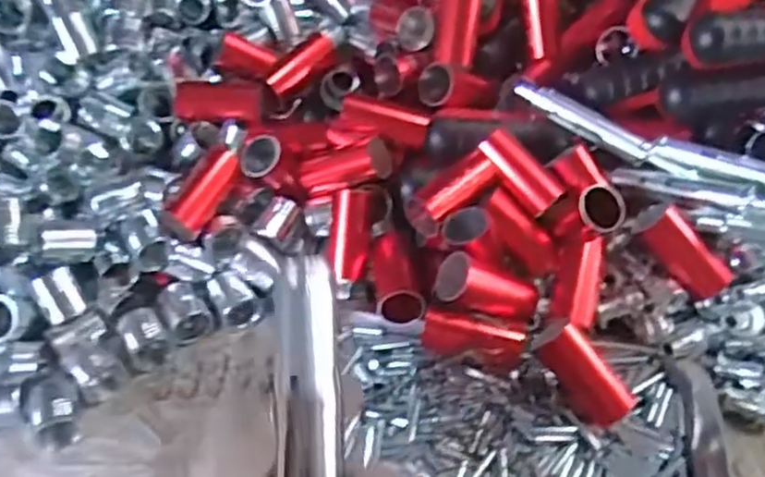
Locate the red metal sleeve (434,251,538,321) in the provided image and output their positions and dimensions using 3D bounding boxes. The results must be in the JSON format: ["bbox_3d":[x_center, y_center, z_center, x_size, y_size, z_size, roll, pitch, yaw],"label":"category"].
[{"bbox_3d":[0.065,0.032,0.432,0.064,0.024,0.027,20,44,-14],"label":"red metal sleeve"}]

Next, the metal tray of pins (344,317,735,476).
[{"bbox_3d":[0.079,0.128,0.397,0.215,0.027,0.164,7,46,8],"label":"metal tray of pins"}]

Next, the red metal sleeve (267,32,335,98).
[{"bbox_3d":[-0.063,-0.130,0.532,0.018,0.014,0.063,34,71,29],"label":"red metal sleeve"}]

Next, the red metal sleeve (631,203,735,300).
[{"bbox_3d":[0.190,0.006,0.448,0.030,0.034,0.066,-32,77,-26],"label":"red metal sleeve"}]

